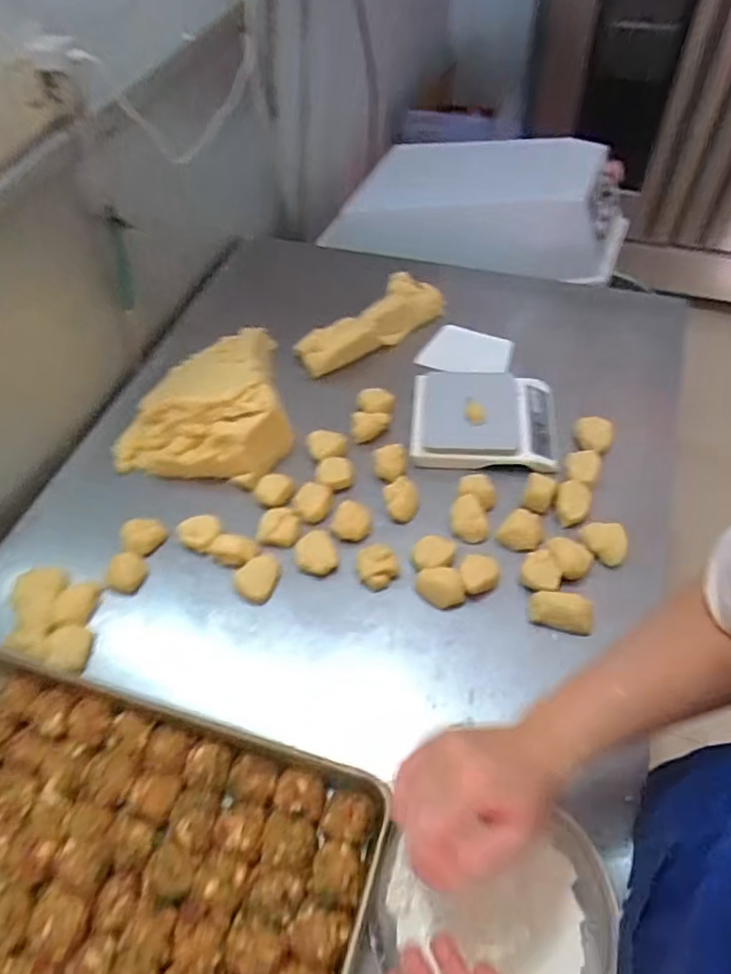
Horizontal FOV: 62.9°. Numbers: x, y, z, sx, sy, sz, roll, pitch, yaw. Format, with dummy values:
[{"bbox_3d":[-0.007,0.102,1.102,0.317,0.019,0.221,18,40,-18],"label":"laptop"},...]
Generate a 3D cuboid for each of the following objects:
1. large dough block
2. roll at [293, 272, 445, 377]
[{"bbox_3d":[-0.238,-0.126,0.824,0.240,0.082,0.266,-15,54,-5],"label":"large dough block"},{"bbox_3d":[0.010,-0.261,0.922,0.246,0.066,0.077,-26,56,-13],"label":"roll"}]

